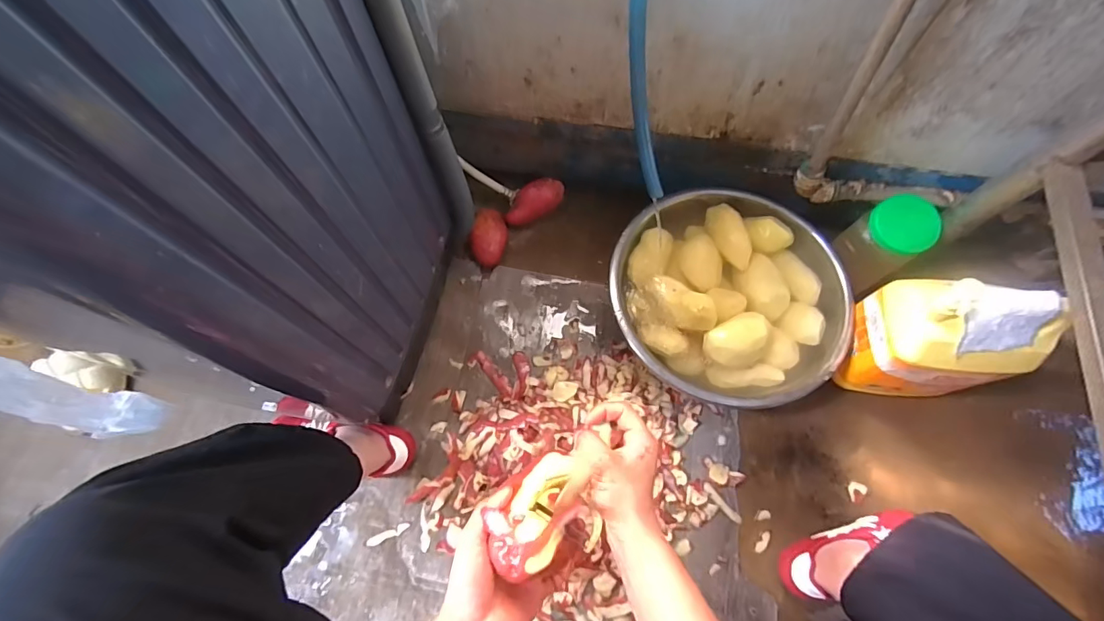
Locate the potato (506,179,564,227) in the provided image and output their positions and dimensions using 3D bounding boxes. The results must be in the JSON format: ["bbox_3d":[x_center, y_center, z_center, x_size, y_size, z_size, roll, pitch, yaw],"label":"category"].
[{"bbox_3d":[-0.034,-0.215,0.925,0.122,0.046,0.058,-20,67,-6],"label":"potato"}]

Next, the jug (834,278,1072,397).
[{"bbox_3d":[0.569,0.042,0.685,0.190,0.248,0.112,12,68,8],"label":"jug"}]

